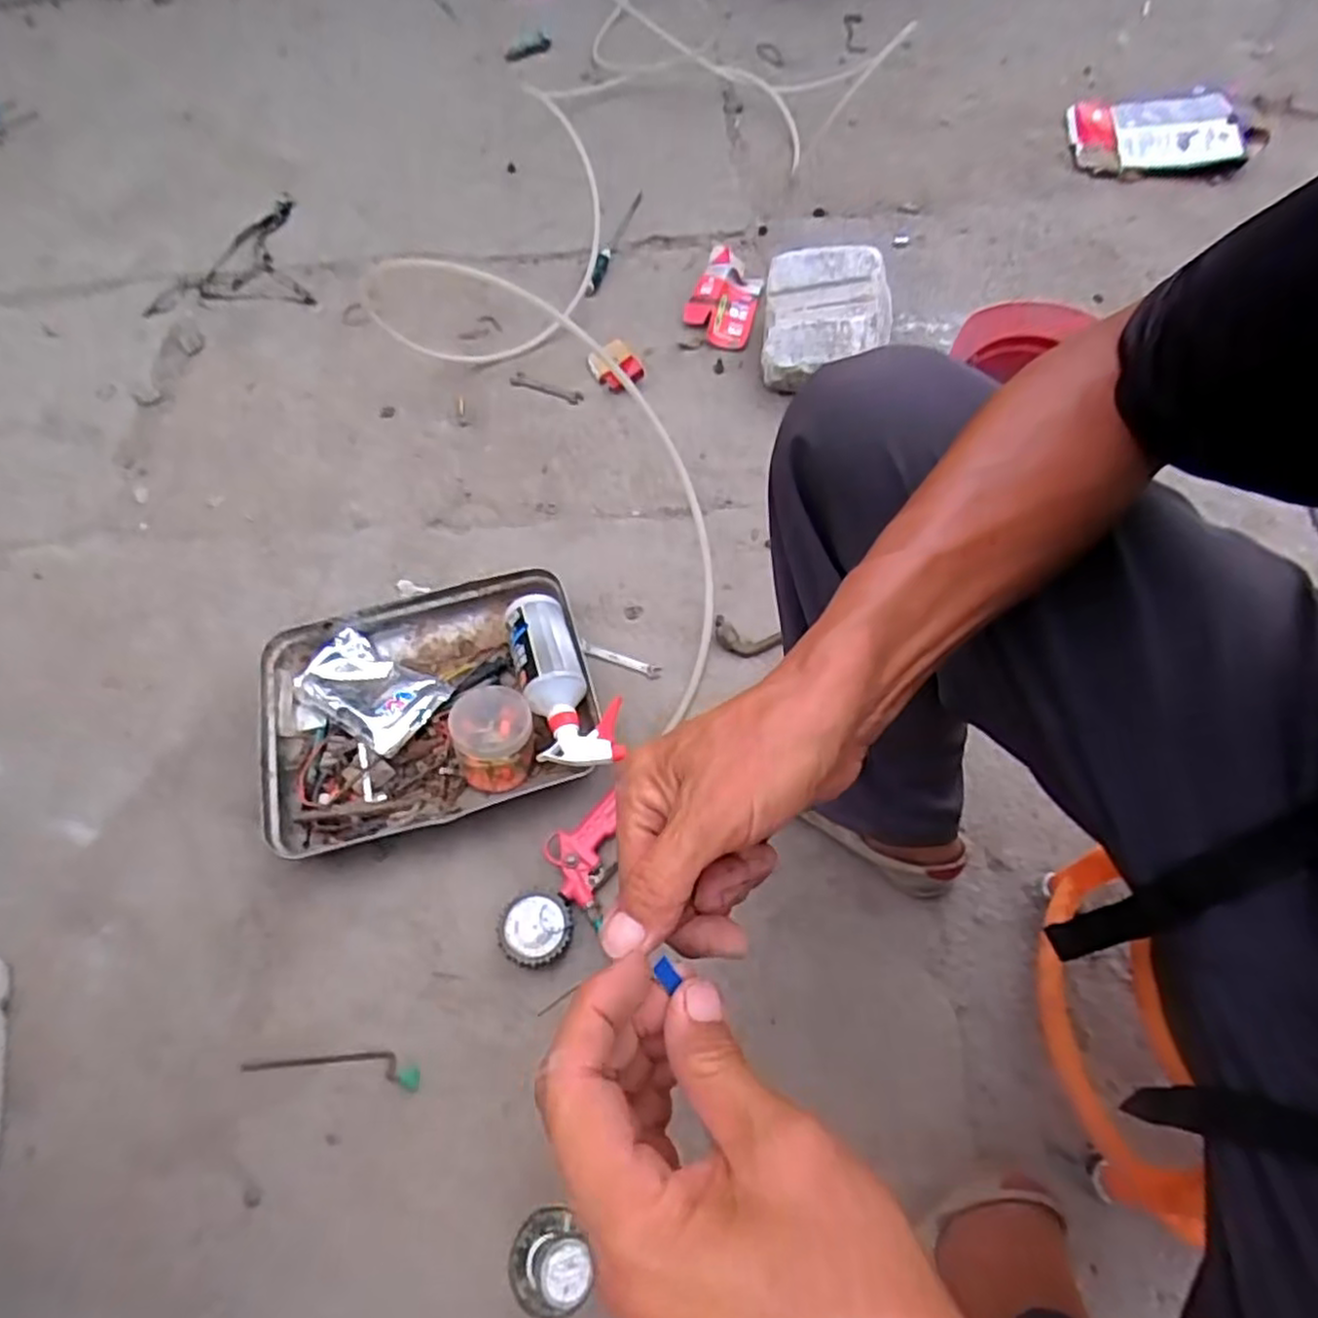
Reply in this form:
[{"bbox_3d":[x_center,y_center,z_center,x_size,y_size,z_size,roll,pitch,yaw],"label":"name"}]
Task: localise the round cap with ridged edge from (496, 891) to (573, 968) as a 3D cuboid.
[{"bbox_3d":[-0.120,0.266,0.723,0.067,0.042,0.066,9,61,8],"label":"round cap with ridged edge"}]

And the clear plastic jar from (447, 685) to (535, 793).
[{"bbox_3d":[-0.175,0.085,0.792,0.082,0.081,0.089,-1,60,2],"label":"clear plastic jar"}]

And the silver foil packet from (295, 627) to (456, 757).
[{"bbox_3d":[-0.333,0.033,0.850,0.165,0.026,0.104,31,66,19],"label":"silver foil packet"}]

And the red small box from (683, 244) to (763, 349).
[{"bbox_3d":[0.111,-0.605,1.237,0.114,0.066,0.187,15,60,9],"label":"red small box"}]

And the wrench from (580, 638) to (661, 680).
[{"bbox_3d":[-0.047,0.000,0.890,0.104,0.009,0.017,20,61,12],"label":"wrench"}]

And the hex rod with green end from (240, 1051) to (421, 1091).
[{"bbox_3d":[-0.301,0.371,0.678,0.170,0.007,0.028,5,59,3],"label":"hex rod with green end"}]

